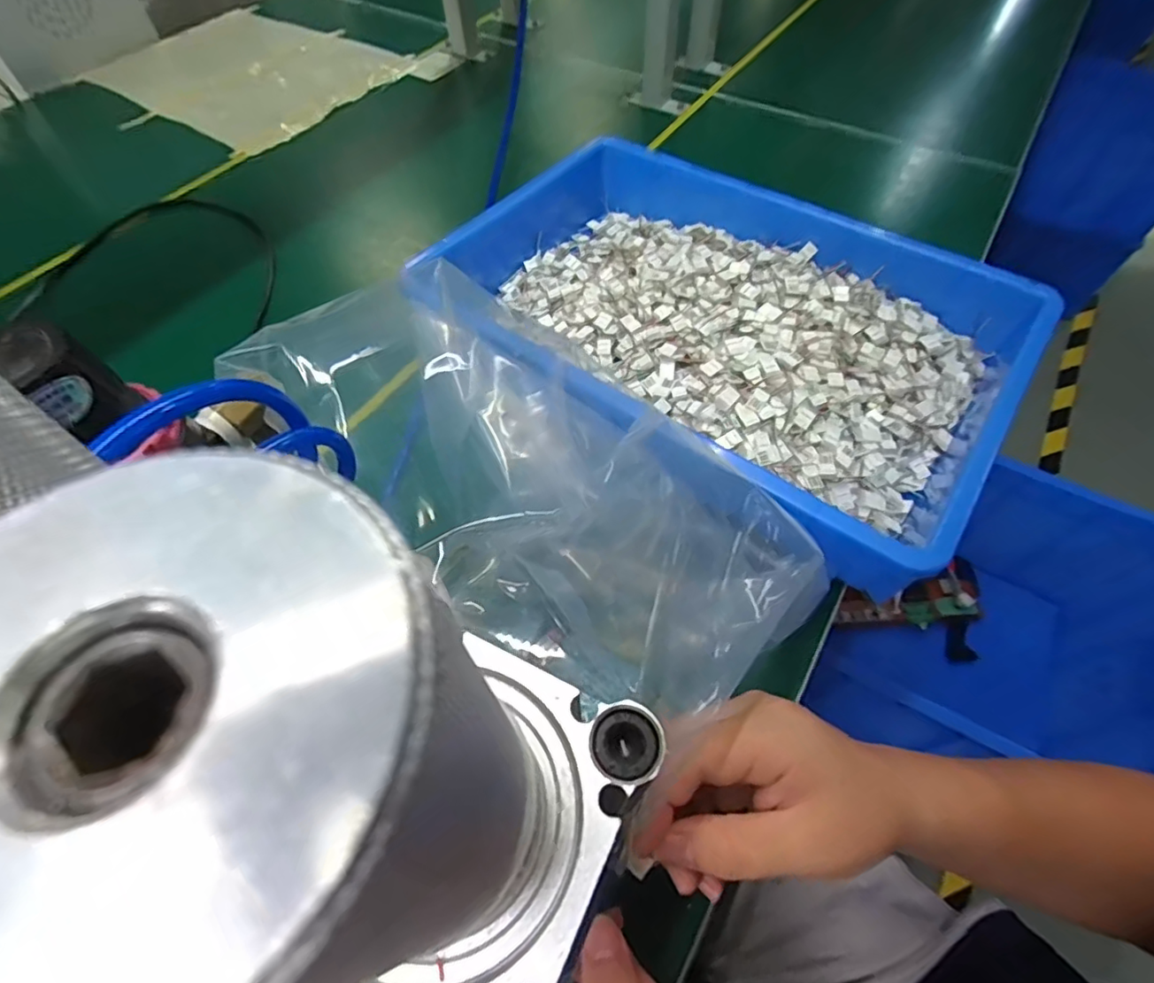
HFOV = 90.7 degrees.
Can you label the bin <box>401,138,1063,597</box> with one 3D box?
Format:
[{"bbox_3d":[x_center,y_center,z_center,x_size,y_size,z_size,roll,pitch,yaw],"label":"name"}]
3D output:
[{"bbox_3d":[0.102,-0.152,0.488,0.497,0.090,0.280,37,65,22],"label":"bin"}]

